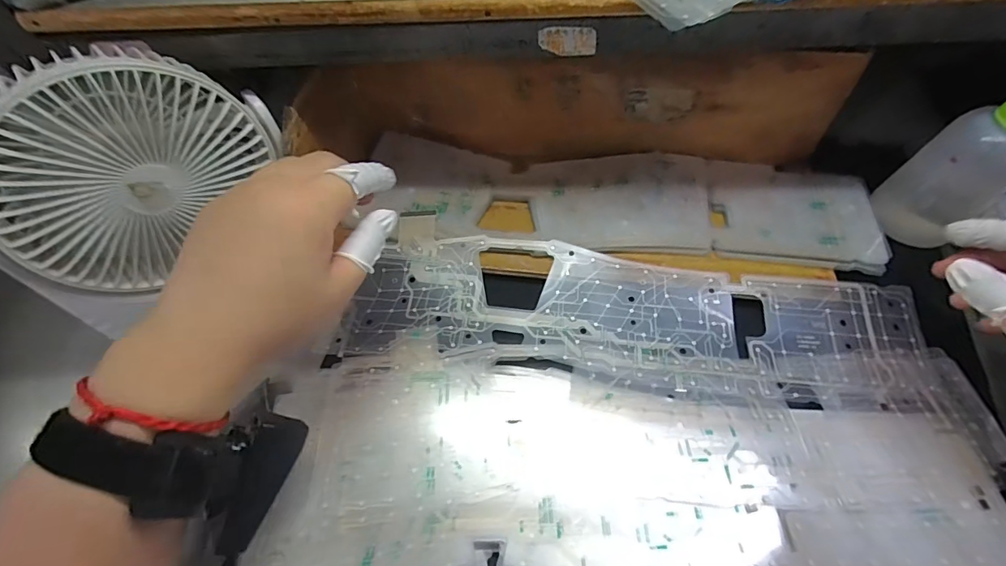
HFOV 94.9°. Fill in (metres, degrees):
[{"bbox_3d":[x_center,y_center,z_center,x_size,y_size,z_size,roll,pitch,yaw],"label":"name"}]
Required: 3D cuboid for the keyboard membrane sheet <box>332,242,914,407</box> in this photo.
[{"bbox_3d":[0.092,0.024,0.359,0.423,0.007,0.111,4,60,5],"label":"keyboard membrane sheet"}]

